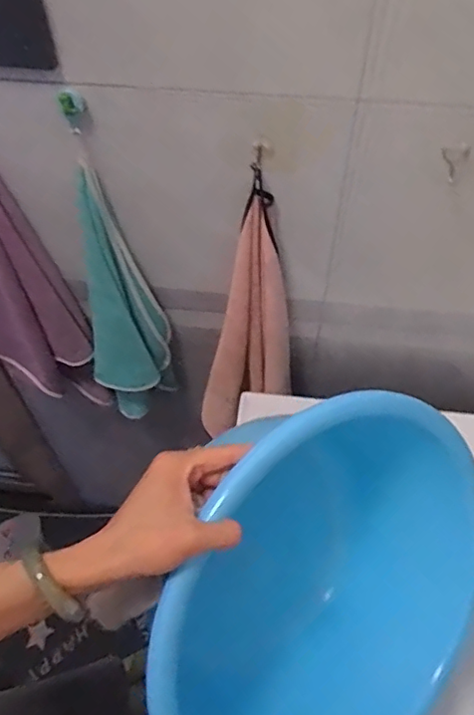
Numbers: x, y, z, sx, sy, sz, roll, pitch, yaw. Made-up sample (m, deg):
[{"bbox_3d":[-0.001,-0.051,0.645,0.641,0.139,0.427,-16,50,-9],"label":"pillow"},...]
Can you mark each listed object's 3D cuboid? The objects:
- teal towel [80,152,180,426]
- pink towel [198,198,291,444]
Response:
[{"bbox_3d":[-0.165,-0.042,0.837,0.116,0.452,0.088,17,56,13],"label":"teal towel"},{"bbox_3d":[0.012,-0.034,0.802,0.150,0.363,0.074,-19,56,-12],"label":"pink towel"}]

